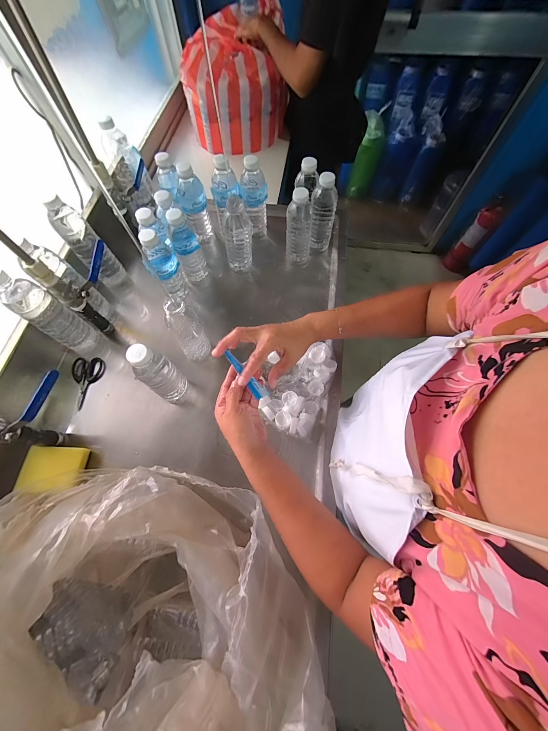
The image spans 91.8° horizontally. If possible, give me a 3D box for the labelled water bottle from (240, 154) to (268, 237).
[{"bbox_3d":[-0.048,-0.409,0.642,0.060,0.185,0.071,-12,68,-4],"label":"labelled water bottle"}]

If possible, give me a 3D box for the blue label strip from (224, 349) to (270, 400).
[{"bbox_3d":[-0.043,0.013,0.402,0.020,0.014,0.091,-38,81,-14],"label":"blue label strip"}]

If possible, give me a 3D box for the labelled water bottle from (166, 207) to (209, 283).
[{"bbox_3d":[-0.190,-0.256,0.588,0.055,0.186,0.058,-23,69,-8],"label":"labelled water bottle"}]

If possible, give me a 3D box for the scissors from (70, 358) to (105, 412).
[{"bbox_3d":[-0.401,0.033,0.554,0.058,0.015,0.109,14,69,-7],"label":"scissors"}]

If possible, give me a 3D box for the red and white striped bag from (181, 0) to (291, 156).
[{"bbox_3d":[-0.120,-0.909,0.850,0.310,0.233,0.317,-7,68,-2],"label":"red and white striped bag"}]

